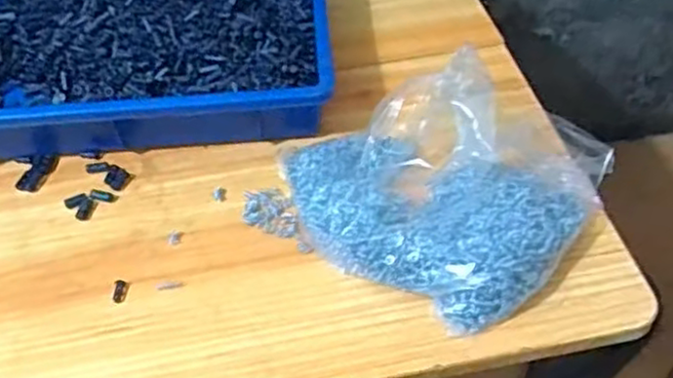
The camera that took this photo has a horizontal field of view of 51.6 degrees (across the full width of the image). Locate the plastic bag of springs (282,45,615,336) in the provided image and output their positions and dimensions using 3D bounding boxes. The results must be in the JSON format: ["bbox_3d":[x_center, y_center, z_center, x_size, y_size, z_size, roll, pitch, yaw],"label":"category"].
[{"bbox_3d":[0.075,-0.019,0.527,0.224,0.074,0.197,24,53,24],"label":"plastic bag of springs"}]

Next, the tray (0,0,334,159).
[{"bbox_3d":[-0.190,-0.130,0.657,0.363,0.057,0.249,-4,47,0],"label":"tray"}]

